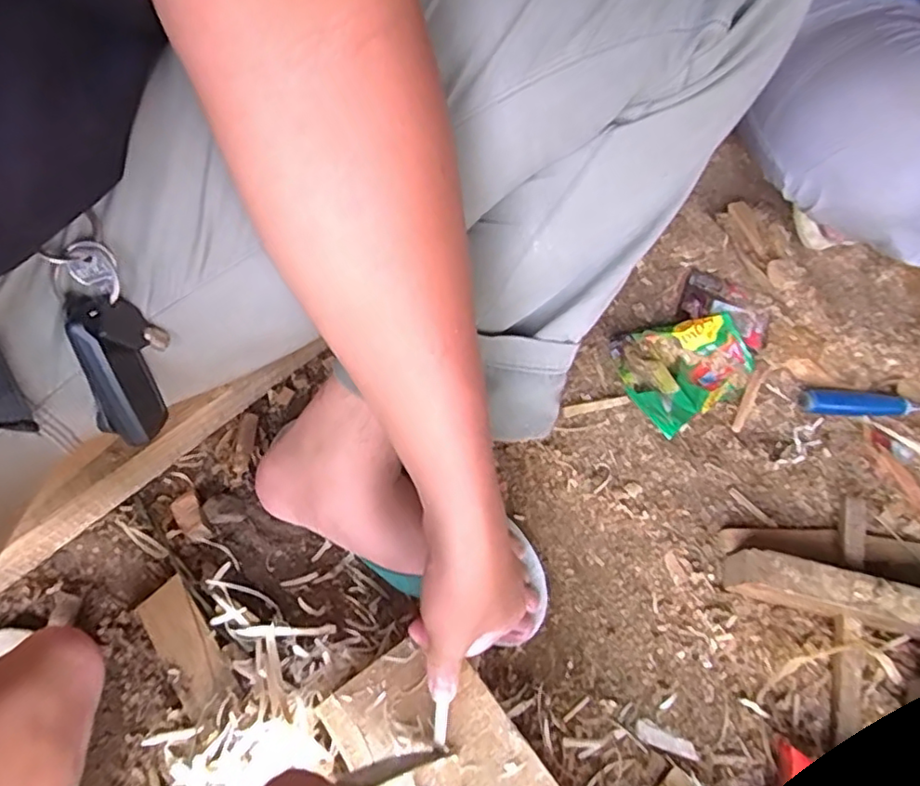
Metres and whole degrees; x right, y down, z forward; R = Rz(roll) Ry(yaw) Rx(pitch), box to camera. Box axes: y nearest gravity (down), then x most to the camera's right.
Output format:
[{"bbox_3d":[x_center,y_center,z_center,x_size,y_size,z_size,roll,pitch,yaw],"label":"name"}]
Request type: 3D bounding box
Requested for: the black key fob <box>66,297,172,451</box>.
[{"bbox_3d":[-0.164,-0.009,0.295,0.028,0.070,0.029,-29,32,-21],"label":"black key fob"}]

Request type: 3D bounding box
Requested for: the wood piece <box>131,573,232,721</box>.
[{"bbox_3d":[-0.199,0.181,0.448,0.040,0.005,0.100,-42,62,-9],"label":"wood piece"}]

